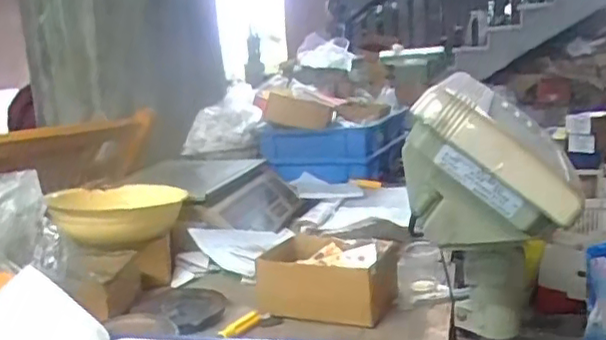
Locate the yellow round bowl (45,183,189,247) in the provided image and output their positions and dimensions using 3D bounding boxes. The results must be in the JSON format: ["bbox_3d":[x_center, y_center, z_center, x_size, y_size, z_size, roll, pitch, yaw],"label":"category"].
[{"bbox_3d":[-0.267,0.065,0.945,0.193,0.063,0.147,-8,11,-19],"label":"yellow round bowl"}]

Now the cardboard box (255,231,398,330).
[{"bbox_3d":[0.030,0.135,0.797,0.166,0.071,0.117,-1,11,18],"label":"cardboard box"}]

